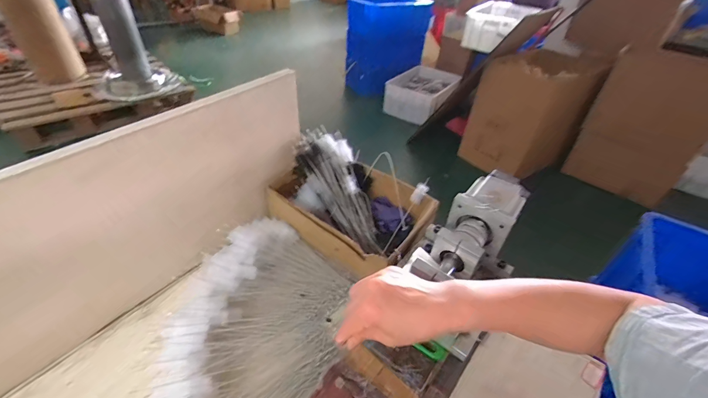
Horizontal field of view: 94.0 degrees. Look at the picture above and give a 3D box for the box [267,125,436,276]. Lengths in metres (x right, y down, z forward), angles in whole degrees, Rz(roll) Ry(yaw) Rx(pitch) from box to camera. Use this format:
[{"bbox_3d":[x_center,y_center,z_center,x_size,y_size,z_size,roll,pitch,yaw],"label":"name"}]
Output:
[{"bbox_3d":[-0.005,0.004,0.627,0.295,0.123,0.198,29,46,26],"label":"box"}]

